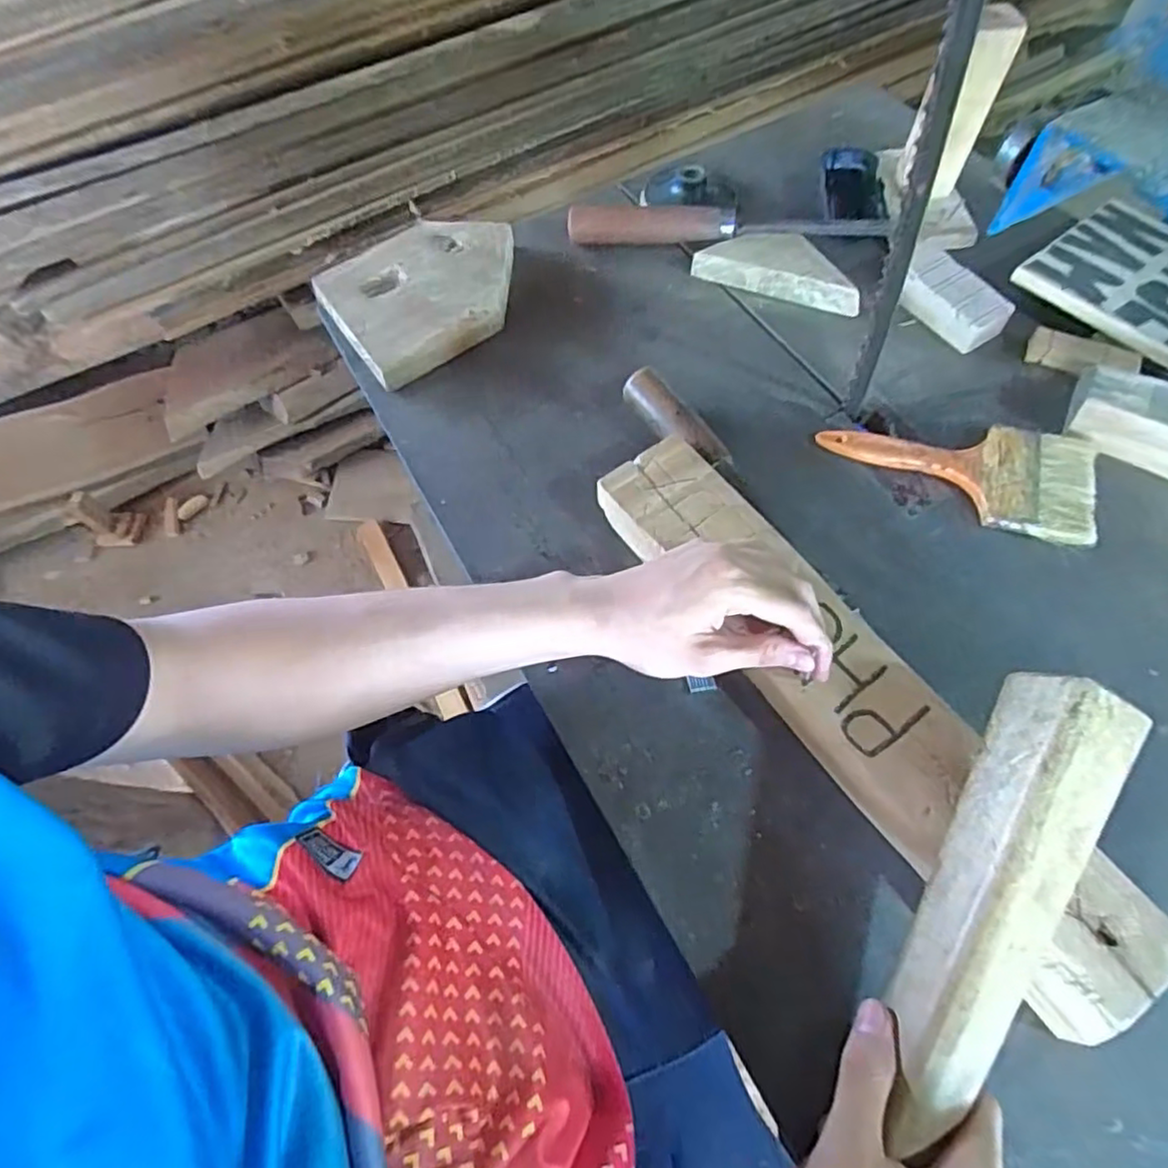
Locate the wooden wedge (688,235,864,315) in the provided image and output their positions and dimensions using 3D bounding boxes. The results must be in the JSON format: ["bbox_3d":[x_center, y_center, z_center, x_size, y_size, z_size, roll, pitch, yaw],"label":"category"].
[{"bbox_3d":[0.169,-0.275,0.580,0.143,0.027,0.047,17,65,11],"label":"wooden wedge"}]

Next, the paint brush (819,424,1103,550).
[{"bbox_3d":[0.271,-0.080,0.484,0.186,0.013,0.090,9,63,7],"label":"paint brush"}]

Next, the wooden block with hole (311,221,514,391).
[{"bbox_3d":[-0.136,-0.261,0.590,0.170,0.026,0.147,-32,66,-13],"label":"wooden block with hole"}]

